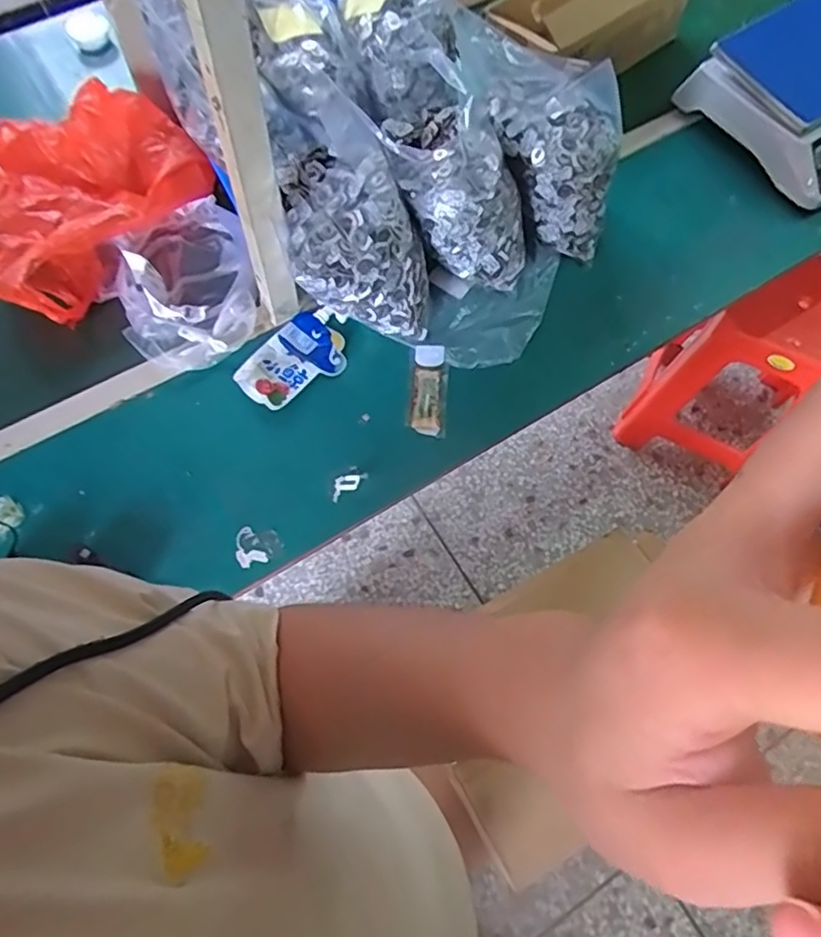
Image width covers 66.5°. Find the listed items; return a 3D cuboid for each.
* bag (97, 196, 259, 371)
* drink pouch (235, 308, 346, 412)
[{"bbox_3d":[-0.312,-0.238,0.854,0.203,0.070,0.226,-15,68,-8],"label":"bag"},{"bbox_3d":[-0.151,-0.148,0.830,0.094,0.024,0.160,37,71,13],"label":"drink pouch"}]

